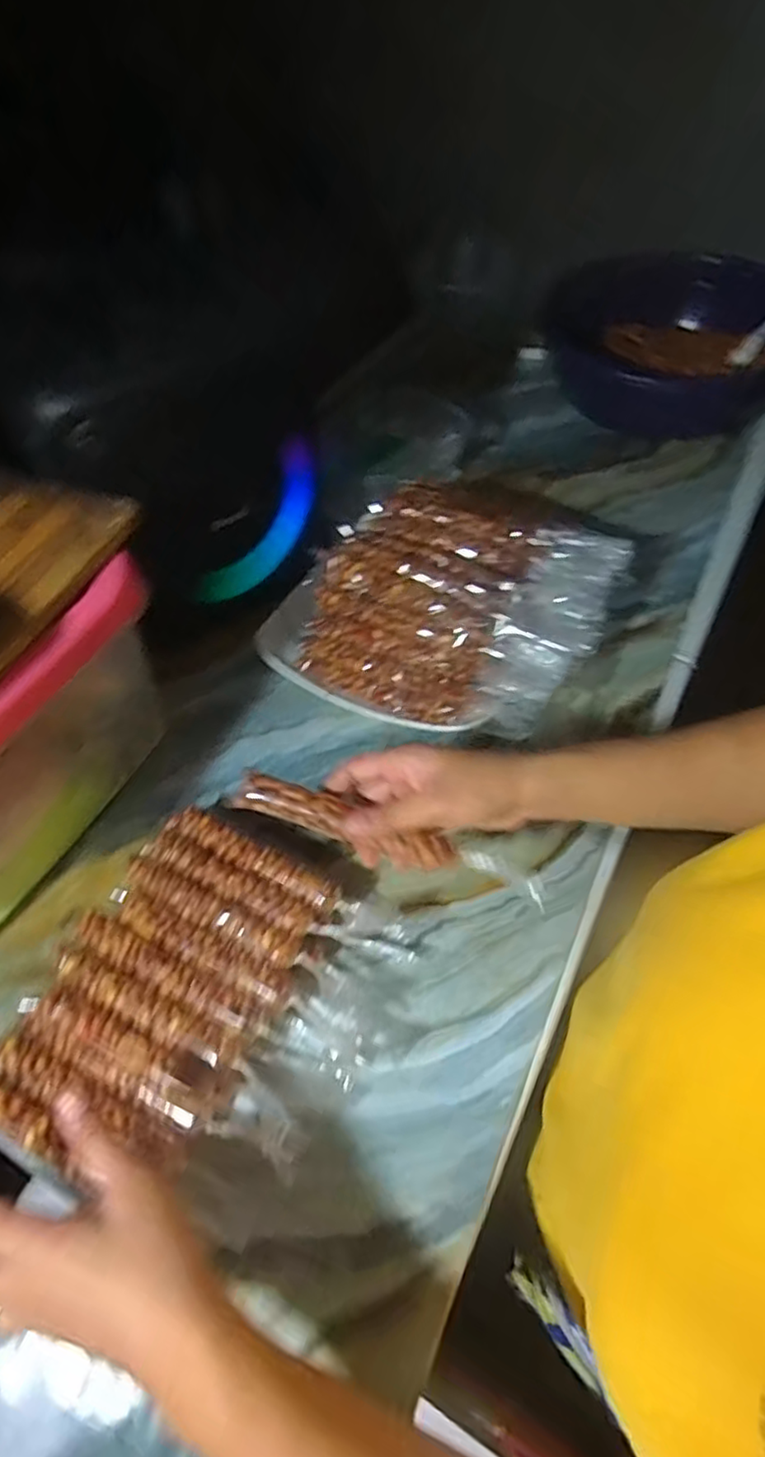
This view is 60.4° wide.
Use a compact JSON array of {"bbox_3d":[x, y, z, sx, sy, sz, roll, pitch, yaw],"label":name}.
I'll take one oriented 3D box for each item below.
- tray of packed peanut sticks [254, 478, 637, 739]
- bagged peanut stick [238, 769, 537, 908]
[{"bbox_3d":[0.060,-0.137,0.645,0.298,0.093,0.284,27,60,19],"label":"tray of packed peanut sticks"},{"bbox_3d":[0.003,0.070,0.427,0.207,0.018,0.023,19,57,7],"label":"bagged peanut stick"}]

